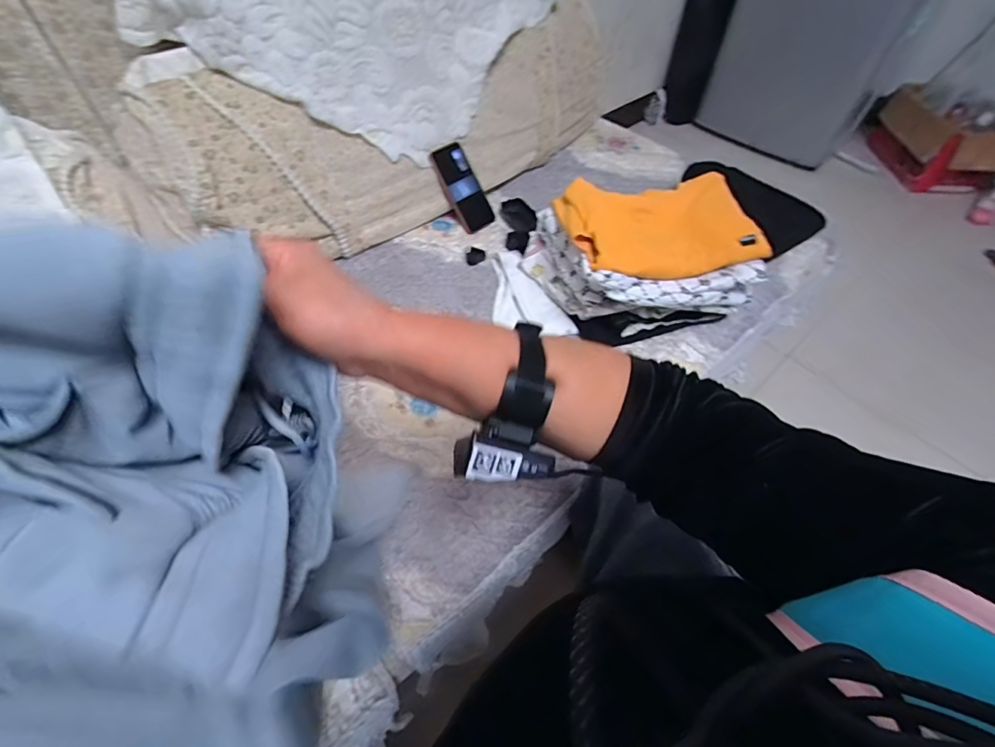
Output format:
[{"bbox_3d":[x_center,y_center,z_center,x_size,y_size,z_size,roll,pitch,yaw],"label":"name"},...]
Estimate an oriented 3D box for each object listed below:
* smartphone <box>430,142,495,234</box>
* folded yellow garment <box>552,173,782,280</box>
[{"bbox_3d":[-0.065,-0.349,0.867,0.071,0.154,0.017,-38,20,-26],"label":"smartphone"},{"bbox_3d":[0.234,-0.220,0.680,0.275,0.076,0.184,-3,54,-4],"label":"folded yellow garment"}]

